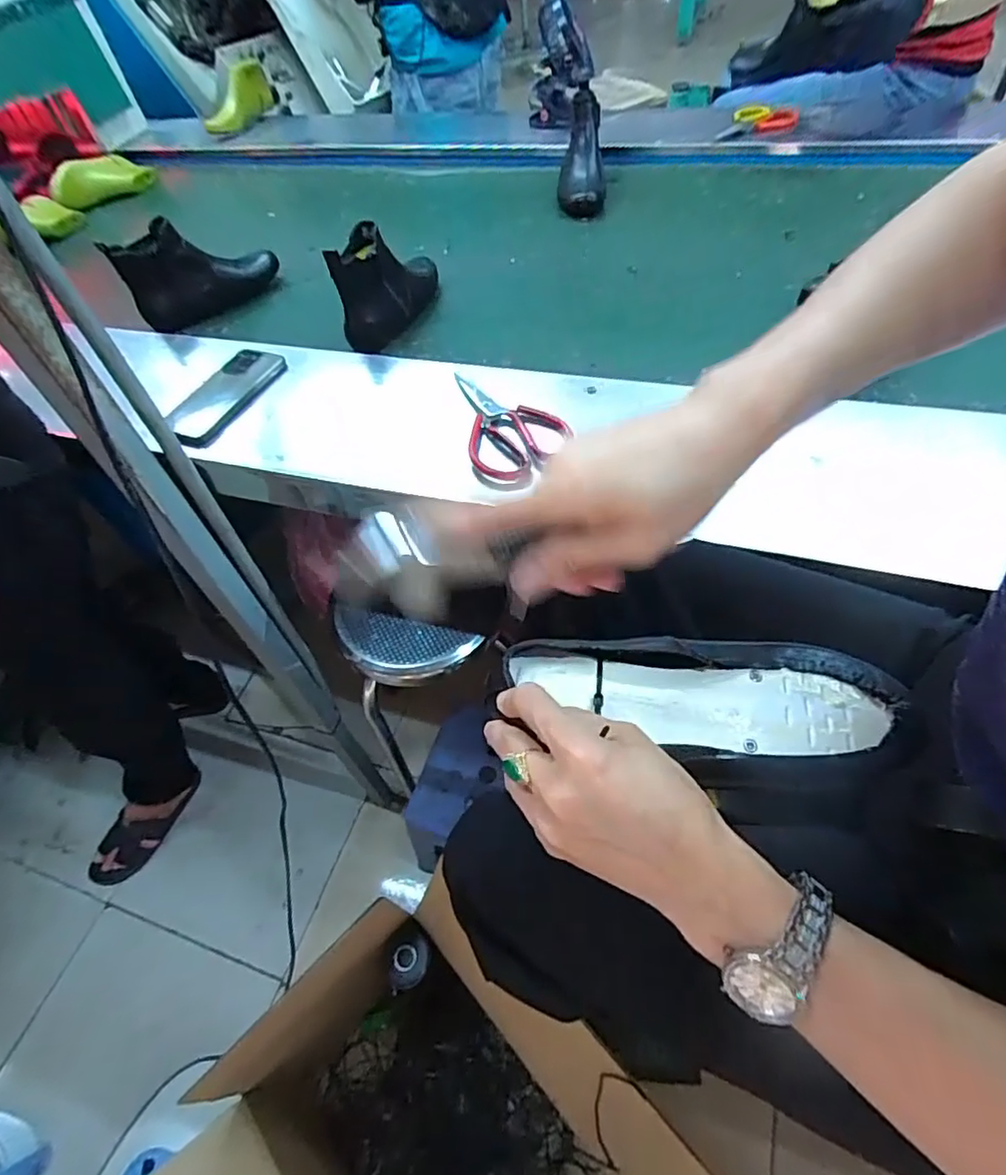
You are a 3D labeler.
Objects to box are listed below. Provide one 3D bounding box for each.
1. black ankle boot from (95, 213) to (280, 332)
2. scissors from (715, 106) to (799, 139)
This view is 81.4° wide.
[{"bbox_3d":[-0.464,-0.495,0.904,0.227,0.119,0.073,-35,57,-18],"label":"black ankle boot"},{"bbox_3d":[0.490,-0.916,1.142,0.168,0.010,0.086,-11,66,-6],"label":"scissors"}]

